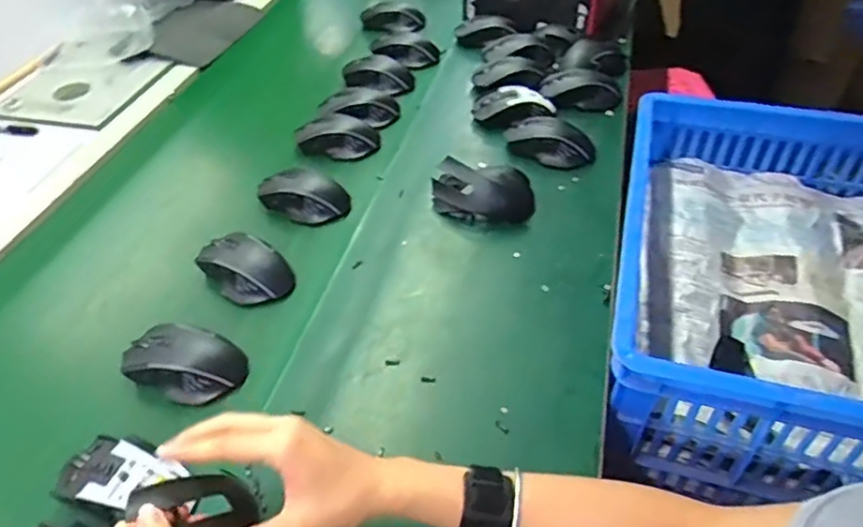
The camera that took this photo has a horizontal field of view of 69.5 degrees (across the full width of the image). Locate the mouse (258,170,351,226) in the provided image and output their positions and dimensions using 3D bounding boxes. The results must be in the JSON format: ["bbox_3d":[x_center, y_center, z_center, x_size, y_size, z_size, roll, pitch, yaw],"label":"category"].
[{"bbox_3d":[-0.160,-0.086,0.772,0.110,0.035,0.058,16,47,18],"label":"mouse"}]

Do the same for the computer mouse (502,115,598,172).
[{"bbox_3d":[0.158,-0.163,0.836,0.122,0.043,0.067,21,50,24],"label":"computer mouse"}]

